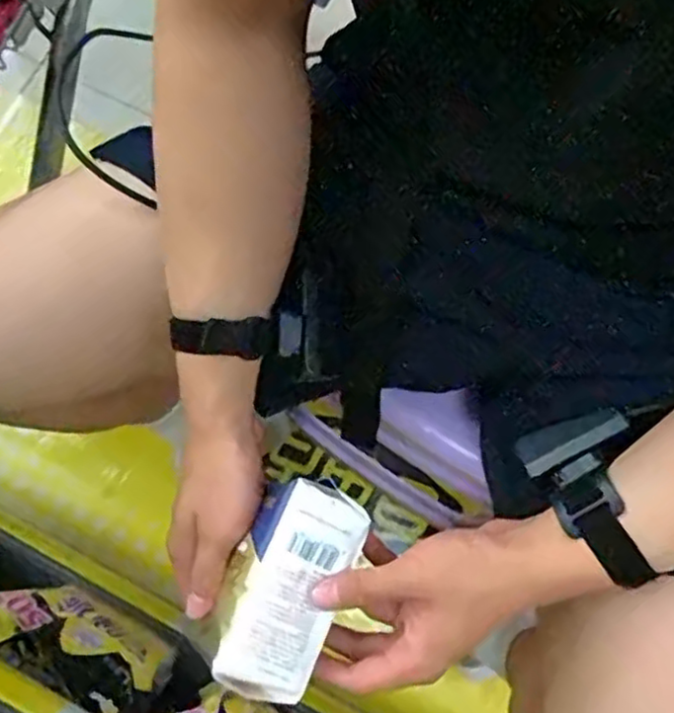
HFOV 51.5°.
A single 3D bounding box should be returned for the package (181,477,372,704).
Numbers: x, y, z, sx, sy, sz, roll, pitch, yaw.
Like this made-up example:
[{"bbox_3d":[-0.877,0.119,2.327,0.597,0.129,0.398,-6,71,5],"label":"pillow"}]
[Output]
[{"bbox_3d":[-0.033,0.140,0.433,0.074,0.056,0.123,27,73,-9],"label":"package"}]

